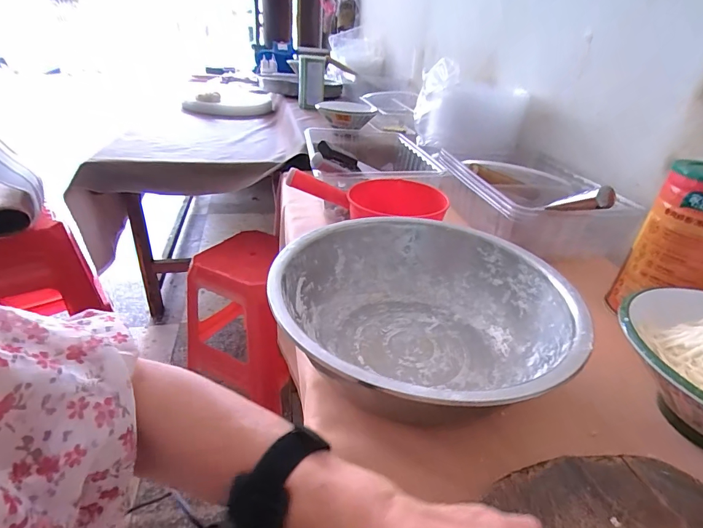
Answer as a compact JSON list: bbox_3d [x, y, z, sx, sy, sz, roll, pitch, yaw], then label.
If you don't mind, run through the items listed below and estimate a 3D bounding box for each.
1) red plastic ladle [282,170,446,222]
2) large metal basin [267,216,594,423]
[{"bbox_3d":[0.014,-0.131,0.742,0.257,0.083,0.107,-6,32,-15],"label":"red plastic ladle"},{"bbox_3d":[0.081,0.061,0.476,0.319,0.108,0.336,3,30,-2],"label":"large metal basin"}]

